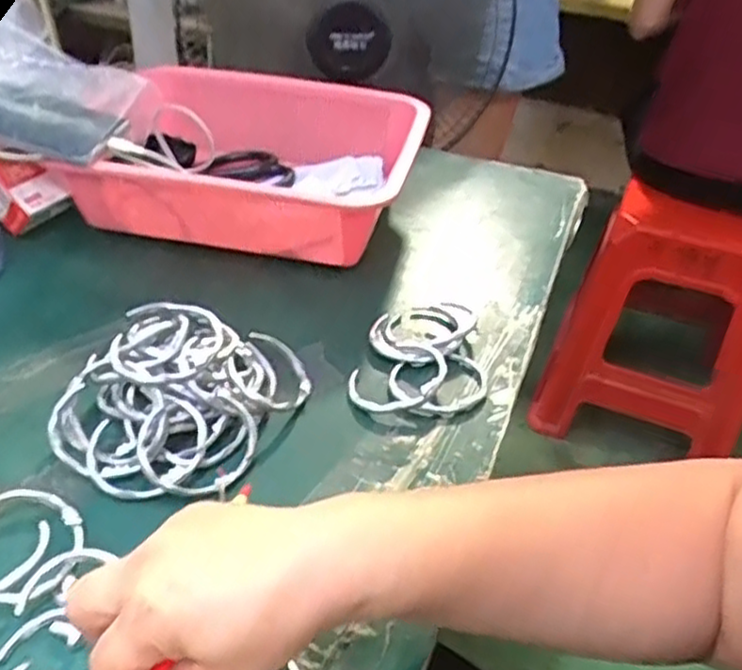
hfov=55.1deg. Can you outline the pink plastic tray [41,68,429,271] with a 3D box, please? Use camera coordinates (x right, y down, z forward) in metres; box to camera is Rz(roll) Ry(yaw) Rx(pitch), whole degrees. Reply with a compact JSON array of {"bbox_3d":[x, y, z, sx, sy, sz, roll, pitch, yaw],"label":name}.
[{"bbox_3d":[-0.096,-0.153,0.628,0.269,0.088,0.204,10,38,8],"label":"pink plastic tray"}]

